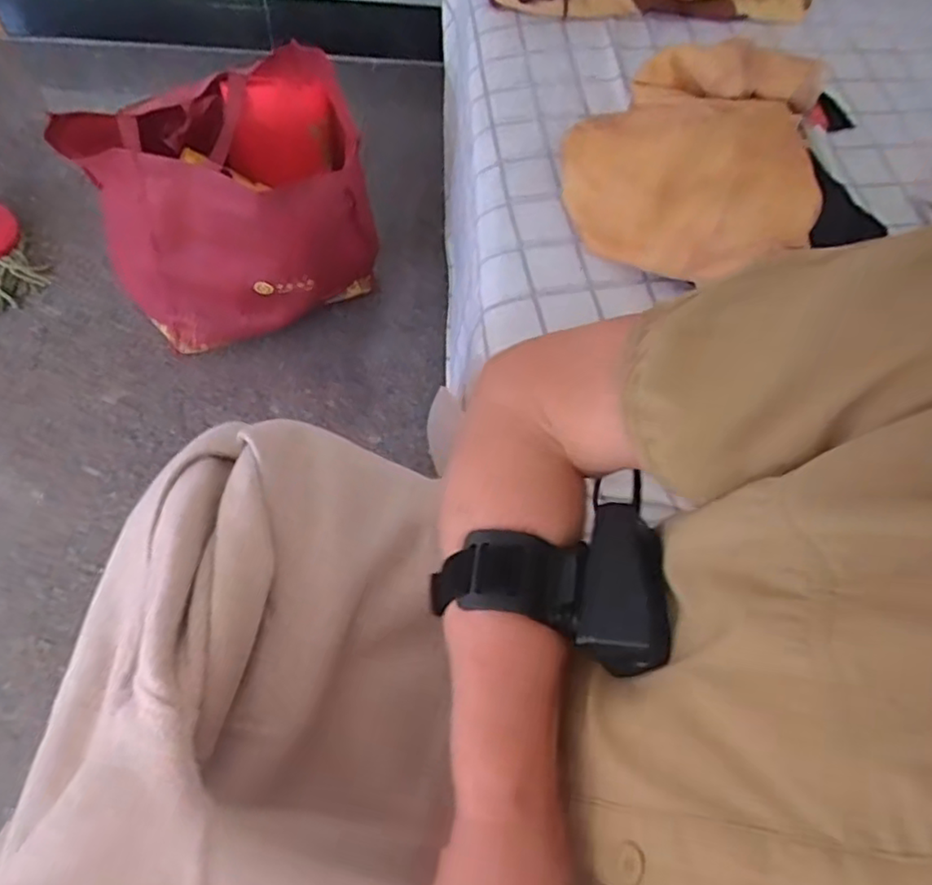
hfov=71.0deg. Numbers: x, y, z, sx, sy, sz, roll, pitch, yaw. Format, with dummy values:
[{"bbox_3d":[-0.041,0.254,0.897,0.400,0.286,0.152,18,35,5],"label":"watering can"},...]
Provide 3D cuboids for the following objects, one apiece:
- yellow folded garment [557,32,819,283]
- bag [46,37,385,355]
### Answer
[{"bbox_3d":[0.255,-0.337,0.747,0.258,0.107,0.296,18,61,5],"label":"yellow folded garment"},{"bbox_3d":[-0.359,-0.380,1.046,0.406,0.289,0.320,-26,66,-18],"label":"bag"}]

